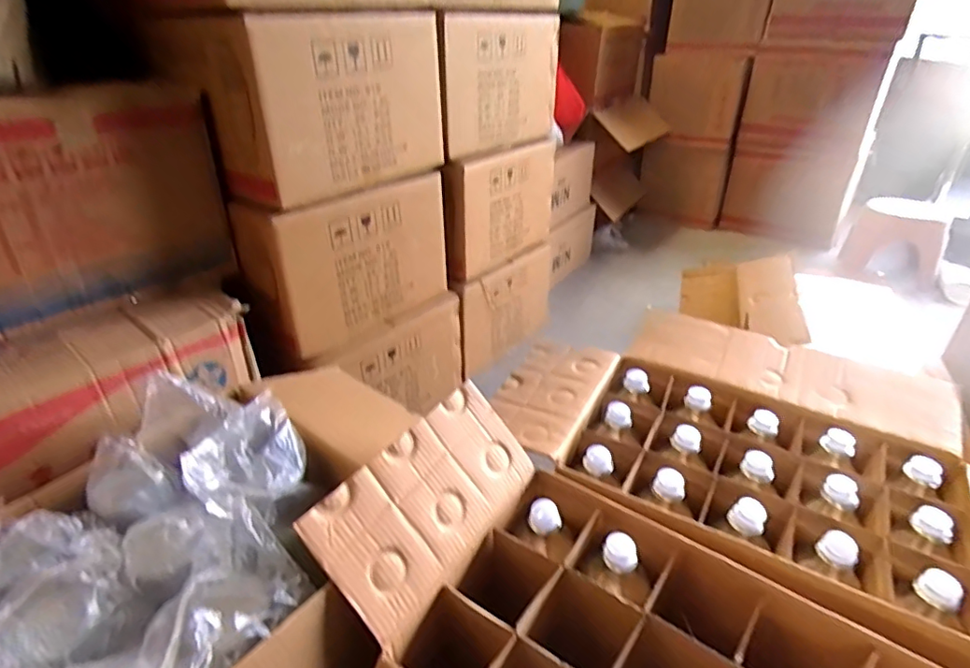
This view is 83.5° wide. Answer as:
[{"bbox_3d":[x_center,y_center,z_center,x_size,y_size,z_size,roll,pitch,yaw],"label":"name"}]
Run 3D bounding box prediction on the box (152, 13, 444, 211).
[{"bbox_3d":[-0.331,-0.483,1.128,0.222,0.298,0.479,24,38,31],"label":"box"}]

